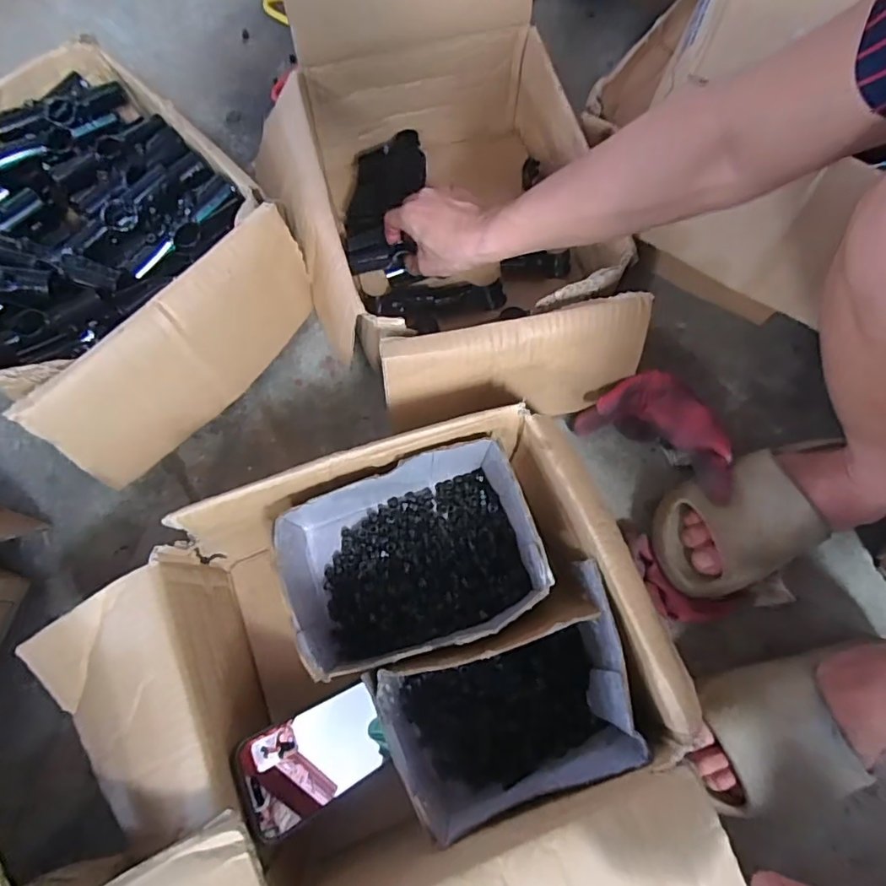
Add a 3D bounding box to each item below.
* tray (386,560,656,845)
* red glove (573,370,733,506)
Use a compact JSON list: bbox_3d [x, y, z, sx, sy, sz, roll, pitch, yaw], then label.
[{"bbox_3d":[0.053,0.211,0.448,0.195,0.112,0.138,-20,72,-8],"label":"tray"},{"bbox_3d":[0.233,-0.014,0.568,0.155,0.058,0.097,37,74,11],"label":"red glove"}]

